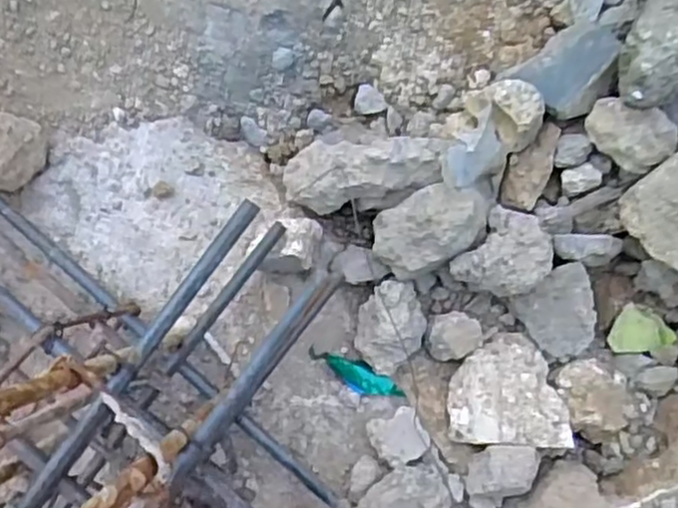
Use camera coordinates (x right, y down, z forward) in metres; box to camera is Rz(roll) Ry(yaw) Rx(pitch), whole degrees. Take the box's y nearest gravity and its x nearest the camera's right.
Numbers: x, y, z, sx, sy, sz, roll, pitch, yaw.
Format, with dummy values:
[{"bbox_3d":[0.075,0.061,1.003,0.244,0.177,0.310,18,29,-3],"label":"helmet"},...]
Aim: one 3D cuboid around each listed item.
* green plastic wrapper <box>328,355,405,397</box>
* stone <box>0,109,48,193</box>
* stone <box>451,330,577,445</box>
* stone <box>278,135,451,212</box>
[{"bbox_3d":[0.017,0.090,0.506,0.059,0.008,0.019,24,92,0],"label":"green plastic wrapper"},{"bbox_3d":[-0.233,-0.075,0.495,0.051,0.040,0.049,36,92,0],"label":"stone"},{"bbox_3d":[0.114,0.104,0.496,0.076,0.020,0.081,-6,73,21],"label":"stone"},{"bbox_3d":[0.016,-0.053,0.475,0.108,0.034,0.047,-6,92,1],"label":"stone"}]

